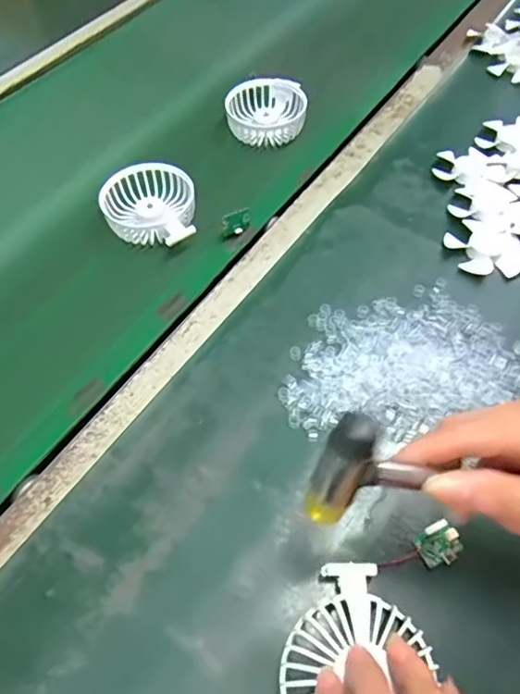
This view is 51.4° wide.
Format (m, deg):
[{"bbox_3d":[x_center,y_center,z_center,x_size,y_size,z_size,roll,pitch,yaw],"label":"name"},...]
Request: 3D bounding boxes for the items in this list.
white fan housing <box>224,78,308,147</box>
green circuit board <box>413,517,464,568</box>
[{"bbox_3d":[0.007,-0.265,0.609,0.086,0.029,0.087,7,58,5],"label":"white fan housing"},{"bbox_3d":[0.116,0.126,0.347,0.029,0.007,0.024,-31,62,-17],"label":"green circuit board"}]

